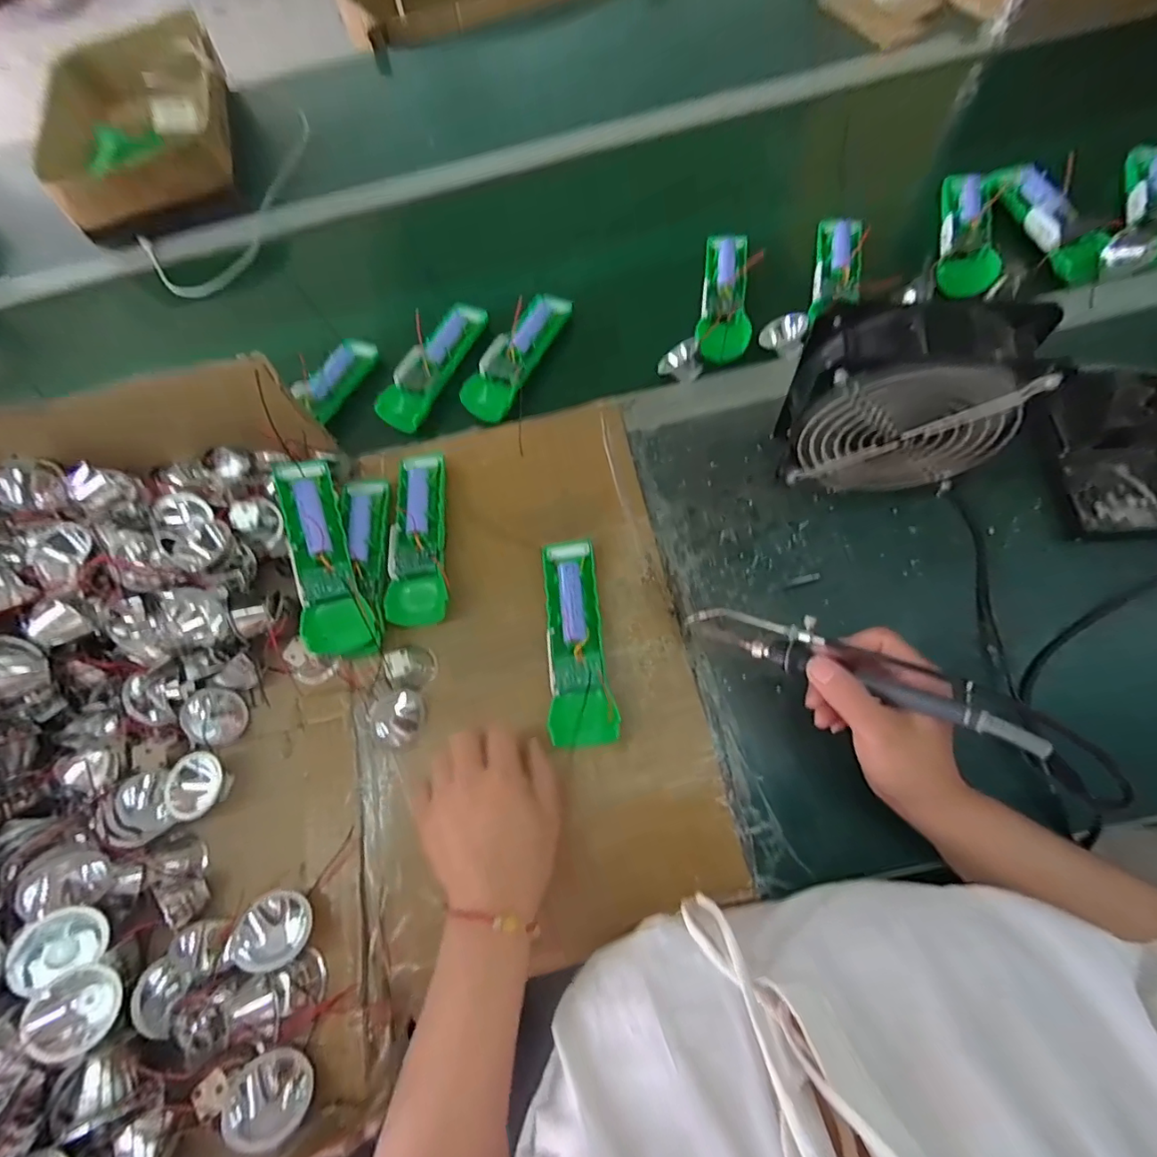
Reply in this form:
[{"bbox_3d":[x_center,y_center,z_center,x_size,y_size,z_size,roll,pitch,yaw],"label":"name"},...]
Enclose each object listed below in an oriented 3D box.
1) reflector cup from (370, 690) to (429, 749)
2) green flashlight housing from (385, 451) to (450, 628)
[{"bbox_3d":[-0.142,0.107,0.411,0.040,0.024,0.042,-2,69,6],"label":"reflector cup"},{"bbox_3d":[-0.144,-0.040,0.468,0.049,0.028,0.163,-8,69,4],"label":"green flashlight housing"}]

